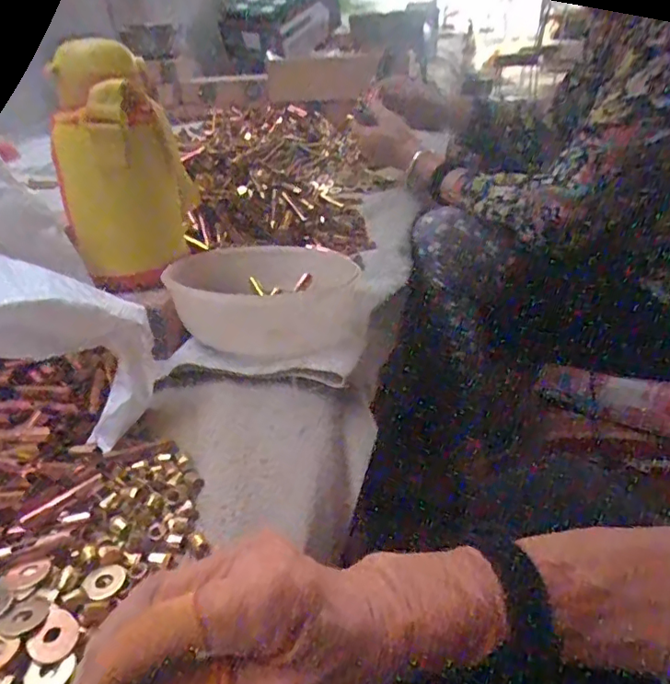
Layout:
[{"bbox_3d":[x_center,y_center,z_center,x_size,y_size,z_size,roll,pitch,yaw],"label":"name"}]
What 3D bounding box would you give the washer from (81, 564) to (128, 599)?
[{"bbox_3d":[-0.118,0.123,0.282,0.020,0.004,0.021,21,33,34],"label":"washer"}]

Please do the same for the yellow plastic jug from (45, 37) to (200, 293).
[{"bbox_3d":[-0.170,-0.130,0.445,0.077,0.187,0.089,16,39,29],"label":"yellow plastic jug"}]

